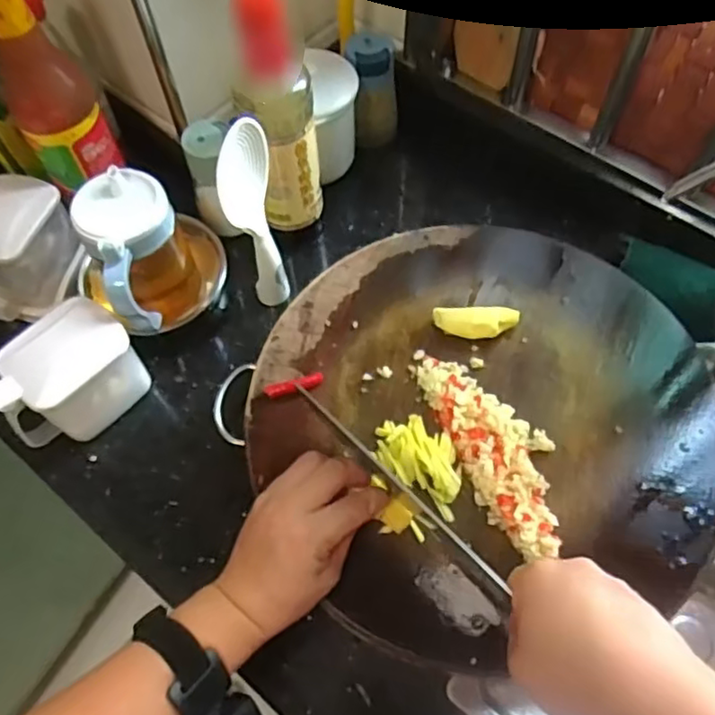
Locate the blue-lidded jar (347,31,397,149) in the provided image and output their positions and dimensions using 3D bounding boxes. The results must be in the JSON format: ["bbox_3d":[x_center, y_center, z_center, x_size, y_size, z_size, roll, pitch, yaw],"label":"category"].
[{"bbox_3d":[0.016,-0.281,0.679,0.050,0.103,0.048,-1,62,1],"label":"blue-lidded jar"}]

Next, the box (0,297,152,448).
[{"bbox_3d":[-0.241,0.019,0.536,0.066,0.094,0.111,40,69,20],"label":"box"}]

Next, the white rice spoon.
[{"bbox_3d":[-0.087,-0.117,0.544,0.035,0.191,0.051,-4,62,-1],"label":"white rice spoon"}]

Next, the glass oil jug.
[{"bbox_3d":[-0.175,-0.090,0.566,0.101,0.131,0.123,-17,63,-8],"label":"glass oil jug"}]

